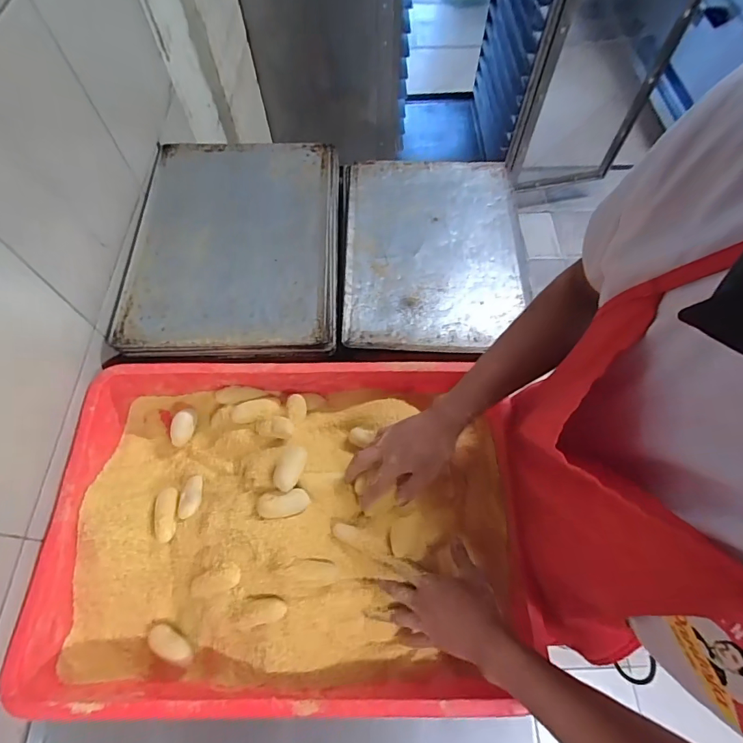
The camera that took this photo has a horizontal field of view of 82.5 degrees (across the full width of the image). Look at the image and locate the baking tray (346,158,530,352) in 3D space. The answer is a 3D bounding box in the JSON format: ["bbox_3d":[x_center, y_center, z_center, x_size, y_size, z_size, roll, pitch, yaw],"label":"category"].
[{"bbox_3d":[0.115,-0.225,0.787,0.321,0.031,0.430,2,65,-3],"label":"baking tray"}]

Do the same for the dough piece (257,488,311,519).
[{"bbox_3d":[-0.113,0.168,0.537,0.064,0.014,0.031,-7,61,-2],"label":"dough piece"}]

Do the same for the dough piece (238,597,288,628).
[{"bbox_3d":[-0.132,0.287,0.509,0.060,0.017,0.028,-8,61,-3],"label":"dough piece"}]

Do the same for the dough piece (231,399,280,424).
[{"bbox_3d":[-0.175,0.057,0.637,0.070,0.017,0.030,-15,61,-7],"label":"dough piece"}]

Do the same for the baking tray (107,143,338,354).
[{"bbox_3d":[-0.236,-0.234,0.738,0.344,0.028,0.445,1,68,-4],"label":"baking tray"}]

